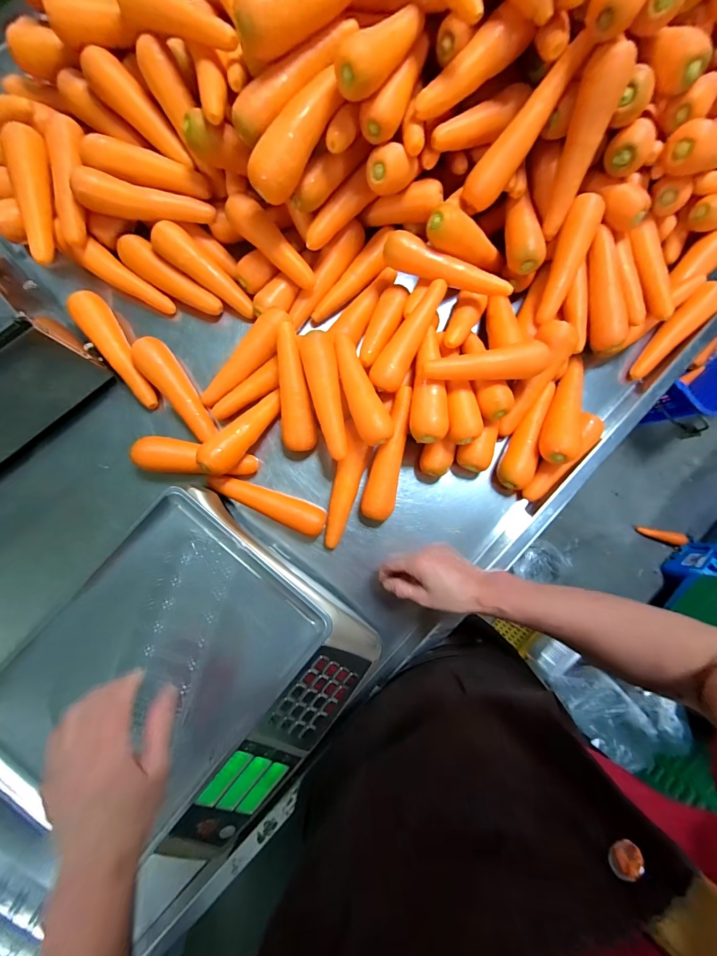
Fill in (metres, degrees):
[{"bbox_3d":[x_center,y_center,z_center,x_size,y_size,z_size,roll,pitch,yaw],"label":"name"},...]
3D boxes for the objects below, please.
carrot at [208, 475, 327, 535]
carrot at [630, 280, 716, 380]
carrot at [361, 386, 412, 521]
[{"bbox_3d":[-0.124,0.030,0.482,0.170,0.044,0.041,25,85,-2],"label":"carrot"},{"bbox_3d":[0.484,-0.224,0.540,0.039,0.034,0.170,39,102,0],"label":"carrot"},{"bbox_3d":[0.040,-0.031,0.487,0.043,0.063,0.176,11,85,-3],"label":"carrot"}]

